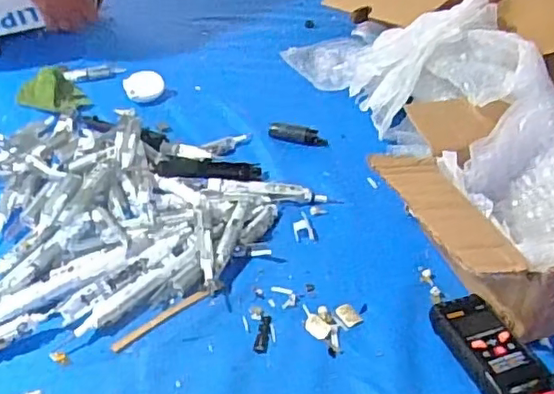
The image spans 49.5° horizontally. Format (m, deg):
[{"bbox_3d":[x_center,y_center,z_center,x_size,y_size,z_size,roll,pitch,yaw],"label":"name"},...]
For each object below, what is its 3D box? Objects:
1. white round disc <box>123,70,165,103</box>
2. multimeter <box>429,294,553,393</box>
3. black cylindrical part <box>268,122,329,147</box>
[{"bbox_3d":[-0.205,-0.171,0.930,0.061,0.034,0.061,2,37,-2],"label":"white round disc"},{"bbox_3d":[0.194,0.137,0.546,0.061,0.021,0.110,-10,39,-18],"label":"multimeter"},{"bbox_3d":[0.030,-0.090,0.862,0.085,0.024,0.019,10,37,9],"label":"black cylindrical part"}]

